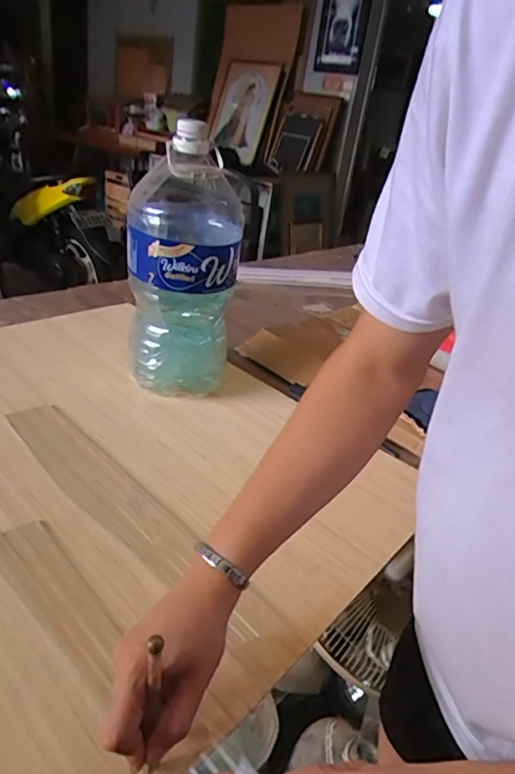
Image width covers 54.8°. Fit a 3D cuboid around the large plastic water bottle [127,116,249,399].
[{"bbox_3d":[-0.112,-0.169,0.766,0.158,0.385,0.159,3,29,-12],"label":"large plastic water bottle"}]

